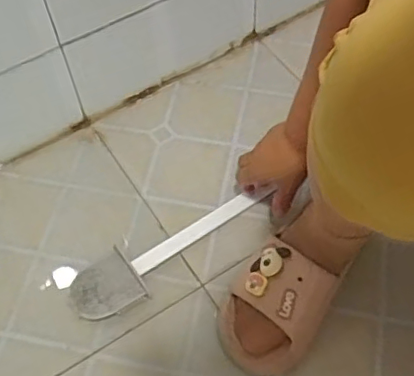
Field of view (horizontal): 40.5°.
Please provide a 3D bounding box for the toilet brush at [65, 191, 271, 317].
[{"bbox_3d":[-0.039,0.074,0.687,0.272,0.019,0.065,-28,62,-18],"label":"toilet brush"}]

